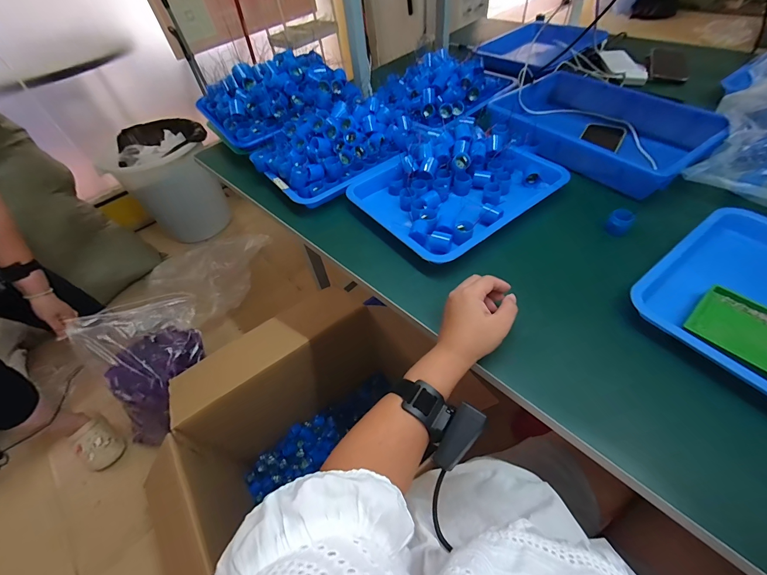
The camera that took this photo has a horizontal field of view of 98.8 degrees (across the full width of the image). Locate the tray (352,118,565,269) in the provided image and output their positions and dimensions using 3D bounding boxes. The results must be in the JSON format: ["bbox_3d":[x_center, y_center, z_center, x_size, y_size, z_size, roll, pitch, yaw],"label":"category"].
[{"bbox_3d":[0.126,-0.191,0.586,0.332,0.062,0.263,-34,55,-20],"label":"tray"}]

